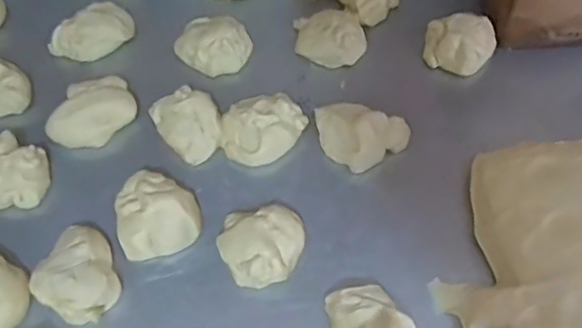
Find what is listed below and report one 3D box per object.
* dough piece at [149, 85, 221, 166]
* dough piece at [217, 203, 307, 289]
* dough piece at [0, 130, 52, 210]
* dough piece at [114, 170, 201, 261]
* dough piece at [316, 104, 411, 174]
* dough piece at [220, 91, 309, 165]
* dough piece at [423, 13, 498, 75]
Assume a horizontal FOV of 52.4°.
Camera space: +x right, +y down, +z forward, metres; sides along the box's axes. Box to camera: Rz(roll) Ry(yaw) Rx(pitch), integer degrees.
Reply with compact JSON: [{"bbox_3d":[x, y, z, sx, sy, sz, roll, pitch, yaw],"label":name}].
[{"bbox_3d":[-0.127,-0.053,0.740,0.078,0.043,0.103,-28,59,-14],"label":"dough piece"},{"bbox_3d":[-0.031,0.092,0.650,0.090,0.038,0.083,-2,57,3],"label":"dough piece"},{"bbox_3d":[-0.349,0.008,0.716,0.110,0.045,0.090,2,57,5],"label":"dough piece"},{"bbox_3d":[-0.154,0.055,0.678,0.090,0.044,0.097,-2,57,3],"label":"dough piece"},{"bbox_3d":[0.088,-0.035,0.713,0.114,0.054,0.082,-1,57,3],"label":"dough piece"},{"bbox_3d":[-0.033,-0.046,0.731,0.106,0.047,0.092,-7,57,-1],"label":"dough piece"},{"bbox_3d":[0.225,-0.163,0.787,0.089,0.050,0.078,15,59,13],"label":"dough piece"}]

